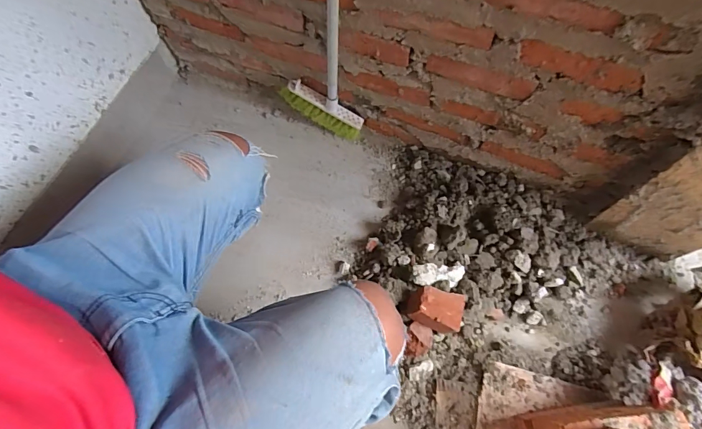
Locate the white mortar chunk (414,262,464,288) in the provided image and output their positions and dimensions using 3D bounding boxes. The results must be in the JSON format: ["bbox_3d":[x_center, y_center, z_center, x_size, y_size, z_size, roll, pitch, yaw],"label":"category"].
[{"bbox_3d":[0.148,0.101,0.656,0.090,0.024,0.036,1,68,-13],"label":"white mortar chunk"}]

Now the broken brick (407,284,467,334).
[{"bbox_3d":[0.136,0.151,0.633,0.087,0.049,0.059,27,53,-10],"label":"broken brick"}]

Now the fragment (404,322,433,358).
[{"bbox_3d":[0.110,0.201,0.629,0.044,0.035,0.053,8,70,5],"label":"fragment"}]

